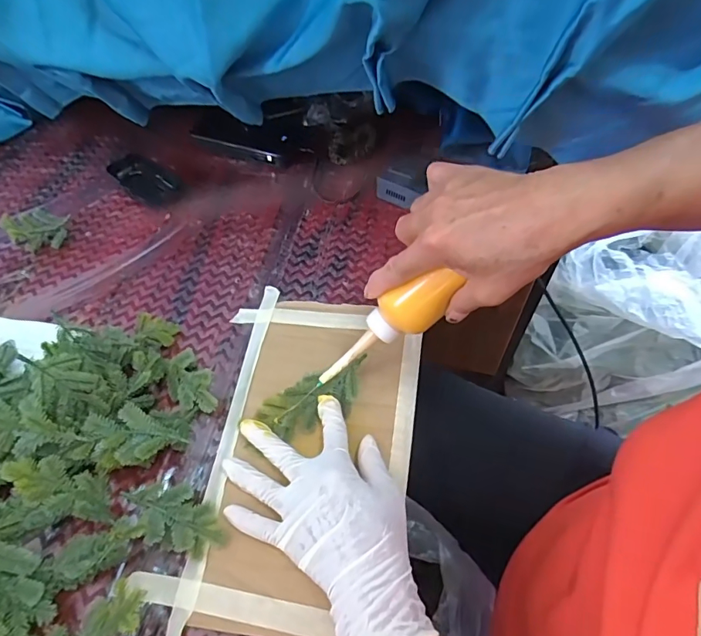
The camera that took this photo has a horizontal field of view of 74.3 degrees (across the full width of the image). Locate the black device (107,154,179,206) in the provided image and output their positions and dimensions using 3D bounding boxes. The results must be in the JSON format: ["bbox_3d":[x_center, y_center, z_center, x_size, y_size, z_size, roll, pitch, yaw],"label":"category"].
[{"bbox_3d":[-0.276,-0.184,0.620,0.097,0.026,0.050,27,60,20],"label":"black device"}]

